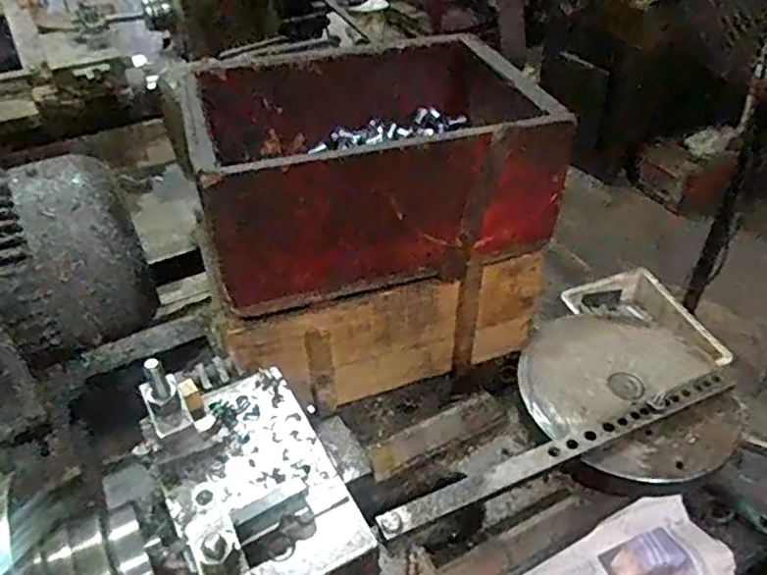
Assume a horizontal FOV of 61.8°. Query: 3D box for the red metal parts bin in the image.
[{"bbox_3d":[-0.021,-0.148,0.679,0.349,0.185,0.249,-15,41,-14],"label":"red metal parts bin"}]

